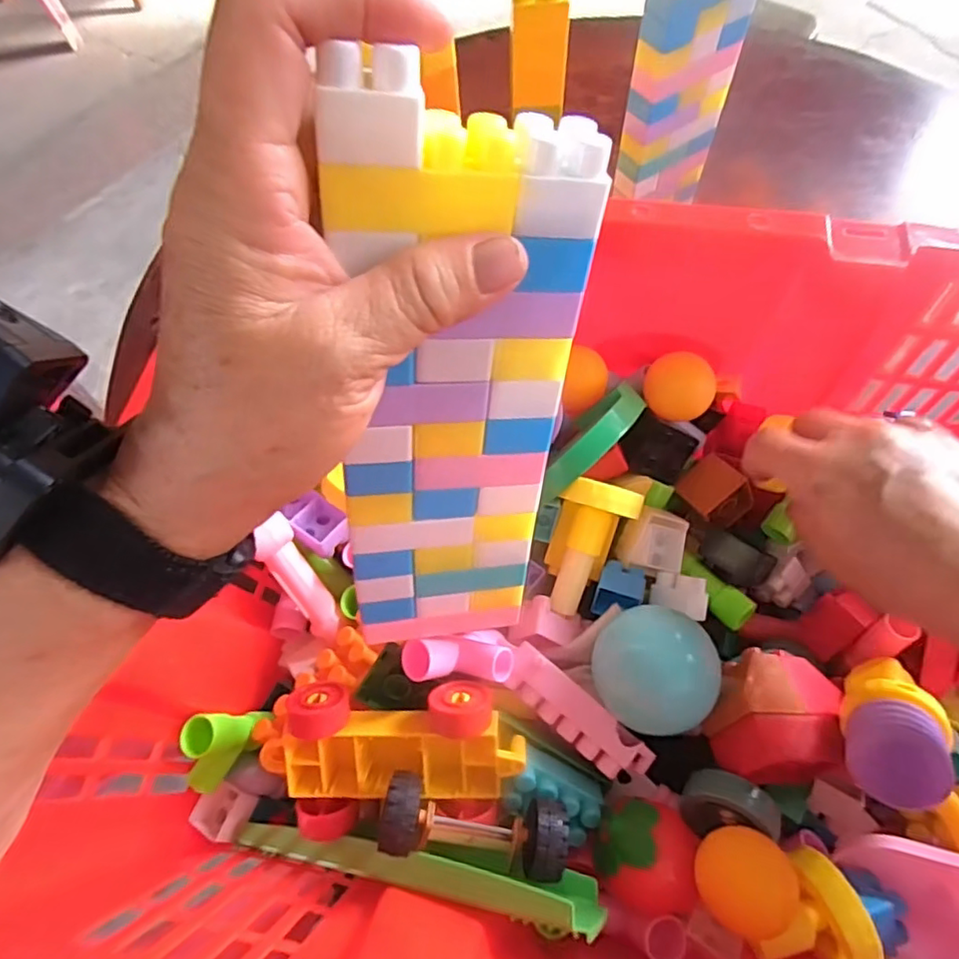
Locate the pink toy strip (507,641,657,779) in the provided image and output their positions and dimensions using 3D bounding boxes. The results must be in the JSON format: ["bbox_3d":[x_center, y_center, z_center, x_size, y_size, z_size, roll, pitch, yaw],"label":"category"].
[{"bbox_3d":[0.046,0.113,0.284,0.077,0.015,0.022,37,72,18],"label":"pink toy strip"}]

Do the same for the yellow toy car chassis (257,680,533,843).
[{"bbox_3d":[-0.040,0.124,0.268,0.114,0.035,0.060,-5,65,0],"label":"yellow toy car chassis"}]

